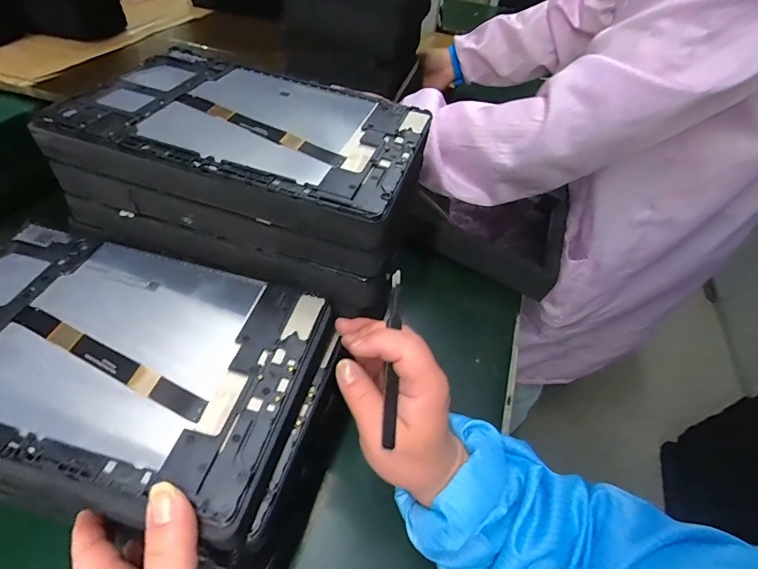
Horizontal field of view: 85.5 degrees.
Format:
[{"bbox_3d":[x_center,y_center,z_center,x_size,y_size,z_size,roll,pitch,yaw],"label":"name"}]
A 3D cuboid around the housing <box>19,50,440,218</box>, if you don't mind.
[{"bbox_3d":[-0.088,-0.124,0.303,0.236,0.007,0.155,16,48,7],"label":"housing"}]

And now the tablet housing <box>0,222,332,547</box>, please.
[{"bbox_3d":[-0.165,0.040,0.251,0.239,0.010,0.153,13,47,5],"label":"tablet housing"}]

